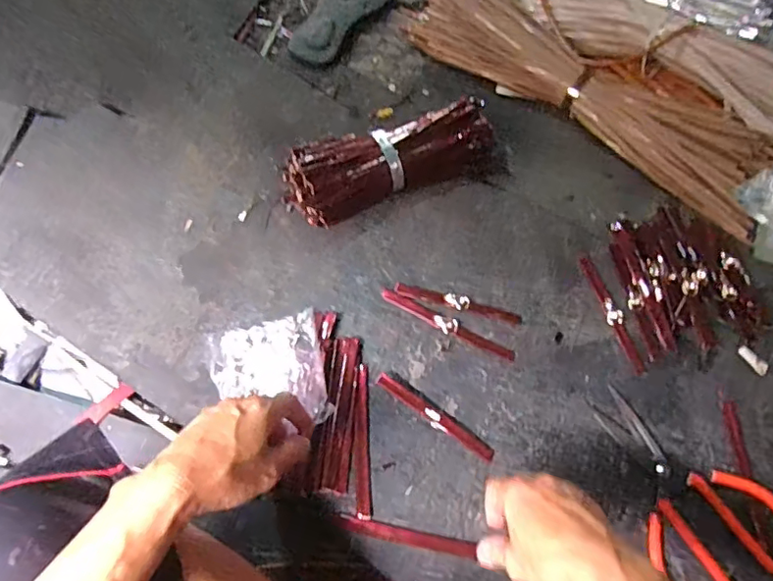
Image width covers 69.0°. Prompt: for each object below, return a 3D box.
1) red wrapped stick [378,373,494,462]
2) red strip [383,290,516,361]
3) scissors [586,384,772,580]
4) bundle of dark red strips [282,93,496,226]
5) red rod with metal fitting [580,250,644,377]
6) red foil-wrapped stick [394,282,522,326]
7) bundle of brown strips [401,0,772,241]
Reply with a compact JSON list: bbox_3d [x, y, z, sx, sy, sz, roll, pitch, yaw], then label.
[{"bbox_3d":[0.049,0.128,0.573,0.135,0.009,0.015,32,69,14],"label":"red wrapped stick"},{"bbox_3d":[0.067,0.037,0.614,0.156,0.011,0.018,26,68,12],"label":"red strip"},{"bbox_3d":[0.278,0.193,0.535,0.128,0.024,0.210,-32,69,-14],"label":"scissors"},{"bbox_3d":[0.007,-0.156,0.675,0.258,0.060,0.083,-22,68,-9],"label":"bundle of dark red strips"},{"bbox_3d":[0.248,0.023,0.619,0.017,0.010,0.142,-15,66,-7],"label":"red rod with metal fitting"},{"bbox_3d":[0.079,0.013,0.625,0.141,0.013,0.017,14,66,7],"label":"red foil-wrapped stick"},{"bbox_3d":[0.319,-0.274,0.755,0.635,0.068,0.245,27,68,12],"label":"bundle of brown strips"}]

